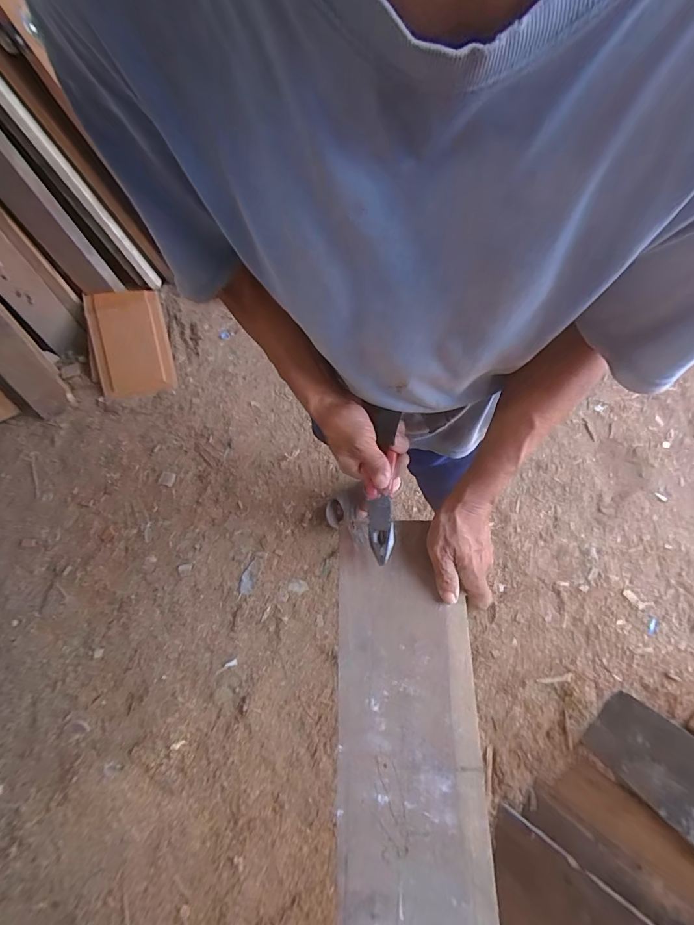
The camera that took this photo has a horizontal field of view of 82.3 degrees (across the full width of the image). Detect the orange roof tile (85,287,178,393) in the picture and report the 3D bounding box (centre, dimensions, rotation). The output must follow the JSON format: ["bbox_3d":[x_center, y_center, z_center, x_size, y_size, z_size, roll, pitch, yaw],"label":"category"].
[{"bbox_3d":[-0.877,-0.479,1.615,0.274,0.045,0.424,-12,88,-3],"label":"orange roof tile"}]

